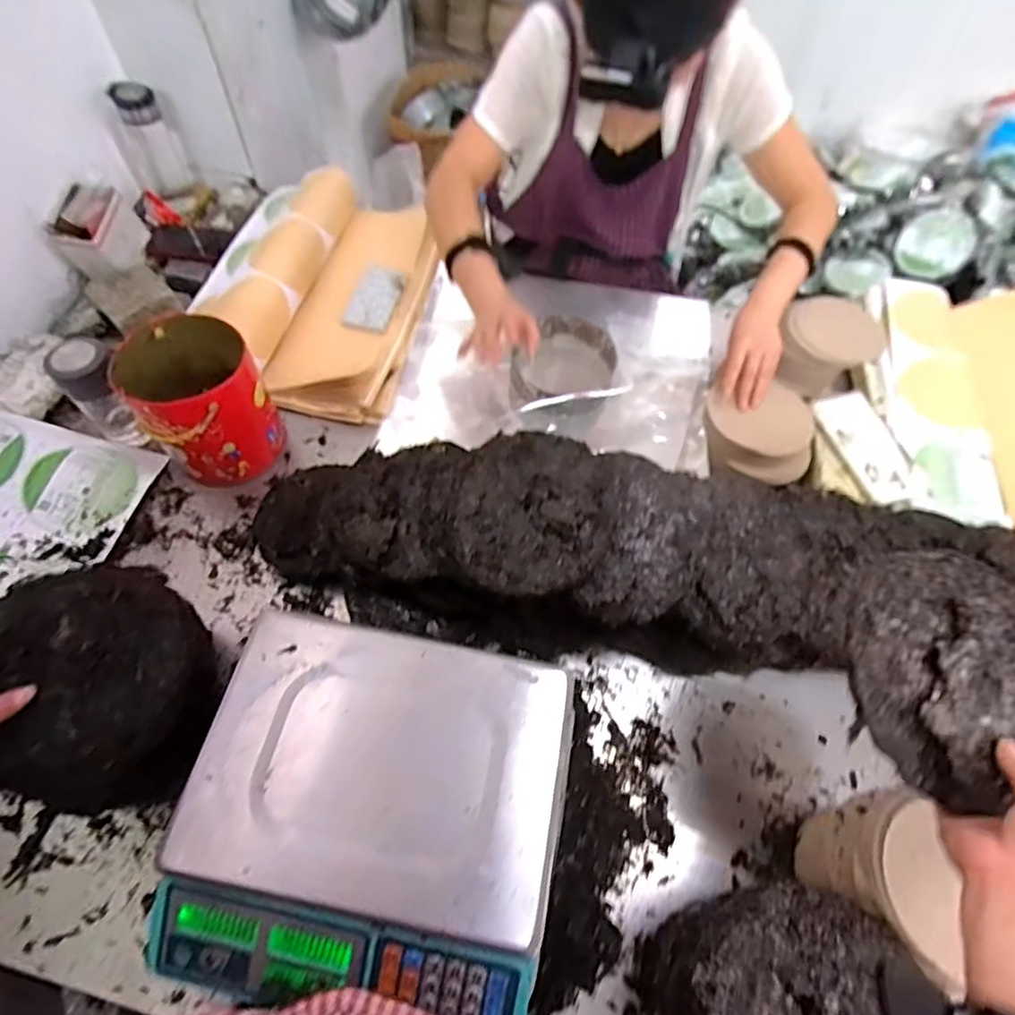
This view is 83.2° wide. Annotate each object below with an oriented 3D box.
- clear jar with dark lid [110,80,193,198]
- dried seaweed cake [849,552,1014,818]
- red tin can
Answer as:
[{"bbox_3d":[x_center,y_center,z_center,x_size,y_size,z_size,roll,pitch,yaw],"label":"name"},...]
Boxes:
[{"bbox_3d":[-0.598,-0.606,0.956,0.095,0.161,0.088,1,59,-1],"label":"clear jar with dark lid"},{"bbox_3d":[0.352,0.124,0.447,0.190,0.041,0.174,1,59,-1],"label":"dried seaweed cake"},{"bbox_3d":[-0.435,-0.149,0.832,0.164,0.183,0.171,1,59,-1],"label":"red tin can"}]

